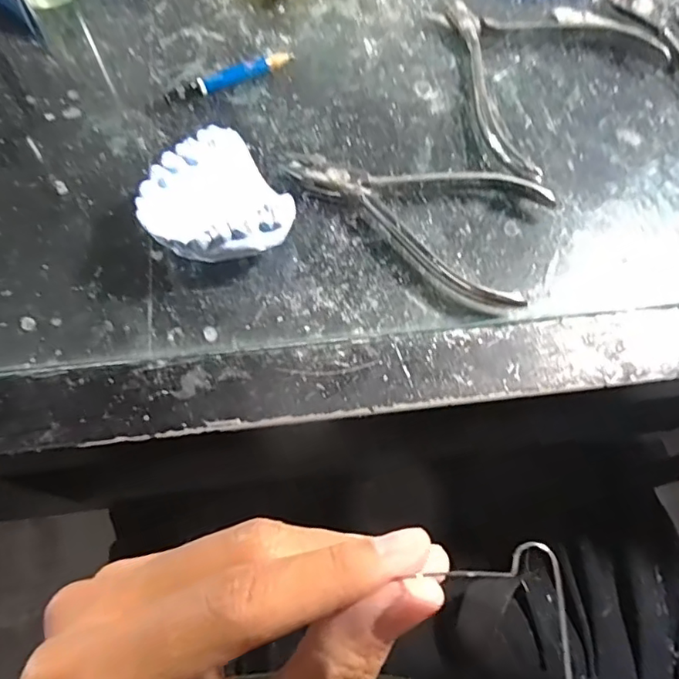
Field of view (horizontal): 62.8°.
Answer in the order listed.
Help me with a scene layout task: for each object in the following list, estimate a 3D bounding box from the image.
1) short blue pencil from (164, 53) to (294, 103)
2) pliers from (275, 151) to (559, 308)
[{"bbox_3d":[-0.055,-0.131,0.279,0.066,0.009,0.008,-28,72,-11],"label":"short blue pencil"},{"bbox_3d":[0.033,-0.062,0.253,0.117,0.012,0.065,19,70,6],"label":"pliers"}]

